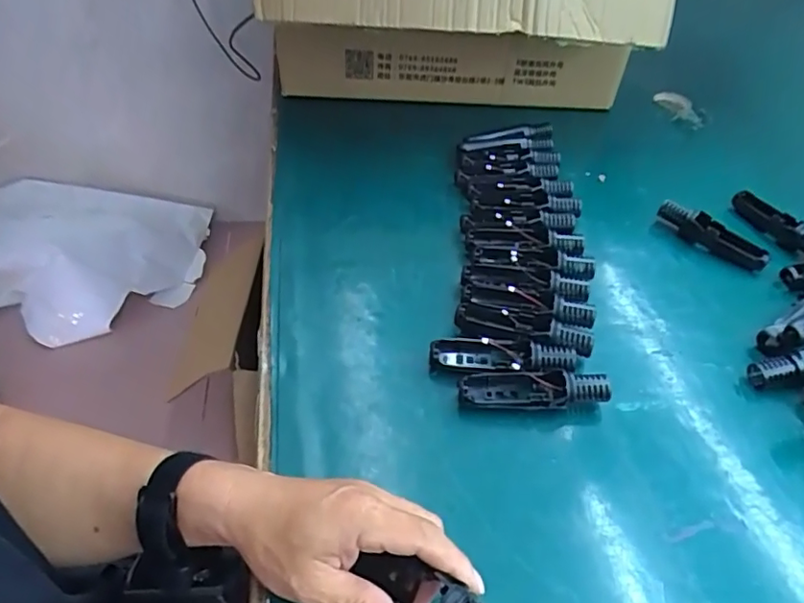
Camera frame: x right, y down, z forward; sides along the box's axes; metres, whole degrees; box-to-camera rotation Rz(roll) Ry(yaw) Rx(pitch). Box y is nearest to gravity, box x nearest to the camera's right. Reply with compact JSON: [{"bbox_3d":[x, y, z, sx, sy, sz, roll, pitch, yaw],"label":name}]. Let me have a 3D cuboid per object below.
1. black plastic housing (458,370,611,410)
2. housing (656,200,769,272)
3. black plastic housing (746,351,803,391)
[{"bbox_3d":[0.108,0.073,0.455,0.119,0.033,0.026,2,46,0],"label":"black plastic housing"},{"bbox_3d":[0.338,-0.072,0.603,0.119,0.035,0.022,34,54,27],"label":"housing"},{"bbox_3d":[0.351,0.052,0.474,0.094,0.028,0.020,-15,47,6],"label":"black plastic housing"}]

